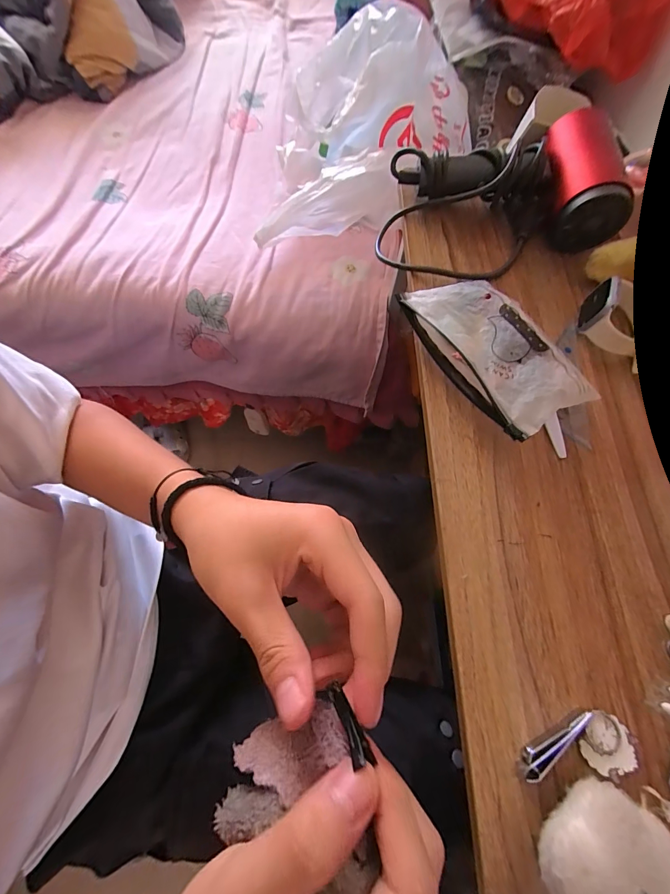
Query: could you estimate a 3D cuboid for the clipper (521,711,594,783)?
[{"bbox_3d":[0.134,0.178,0.222,0.055,0.009,0.013,-32,72,-15],"label":"clipper"}]

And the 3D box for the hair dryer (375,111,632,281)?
[{"bbox_3d":[0.170,-0.256,0.371,0.250,0.071,0.153,-8,68,-6],"label":"hair dryer"}]

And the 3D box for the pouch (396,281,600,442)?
[{"bbox_3d":[0.137,-0.087,0.325,0.094,0.034,0.166,-27,71,-14],"label":"pouch"}]

